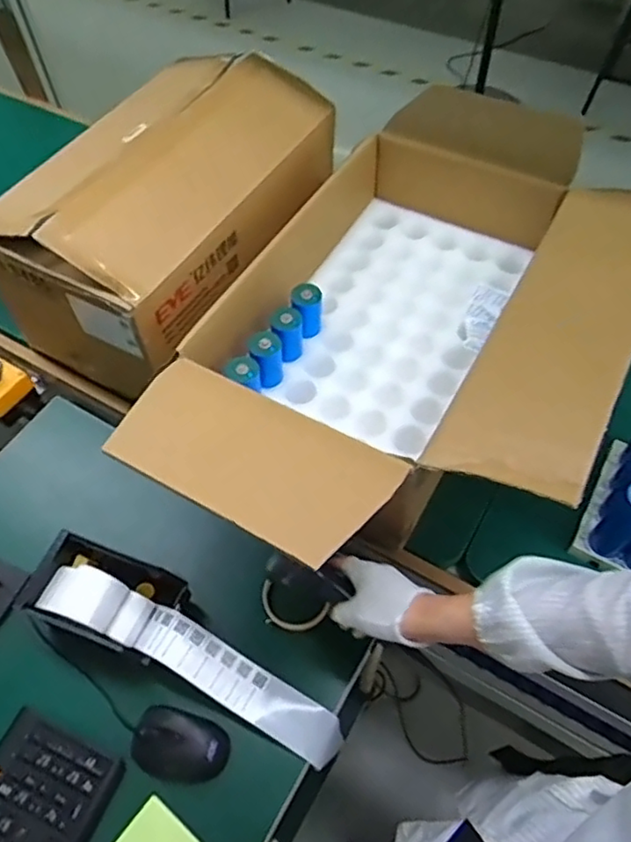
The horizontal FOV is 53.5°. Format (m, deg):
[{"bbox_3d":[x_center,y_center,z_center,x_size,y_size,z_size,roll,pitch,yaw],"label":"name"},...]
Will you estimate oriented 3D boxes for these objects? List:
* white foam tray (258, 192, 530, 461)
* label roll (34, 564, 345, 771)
[{"bbox_3d":[0.107,-0.147,0.859,0.251,0.035,0.396,26,61,17],"label":"white foam tray"},{"bbox_3d":[-0.144,0.277,0.735,0.376,0.081,0.066,22,60,15],"label":"label roll"}]

